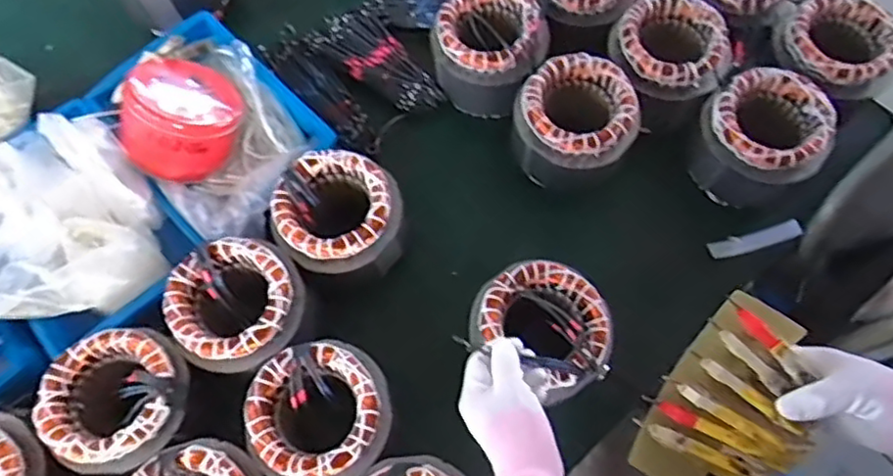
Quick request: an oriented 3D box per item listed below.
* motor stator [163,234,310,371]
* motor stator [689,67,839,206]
[{"bbox_3d":[-0.232,0.074,0.707,0.142,0.059,0.130,-42,73,-13],"label":"motor stator"},{"bbox_3d":[0.386,-0.118,0.800,0.142,0.127,0.135,1,69,3],"label":"motor stator"}]

